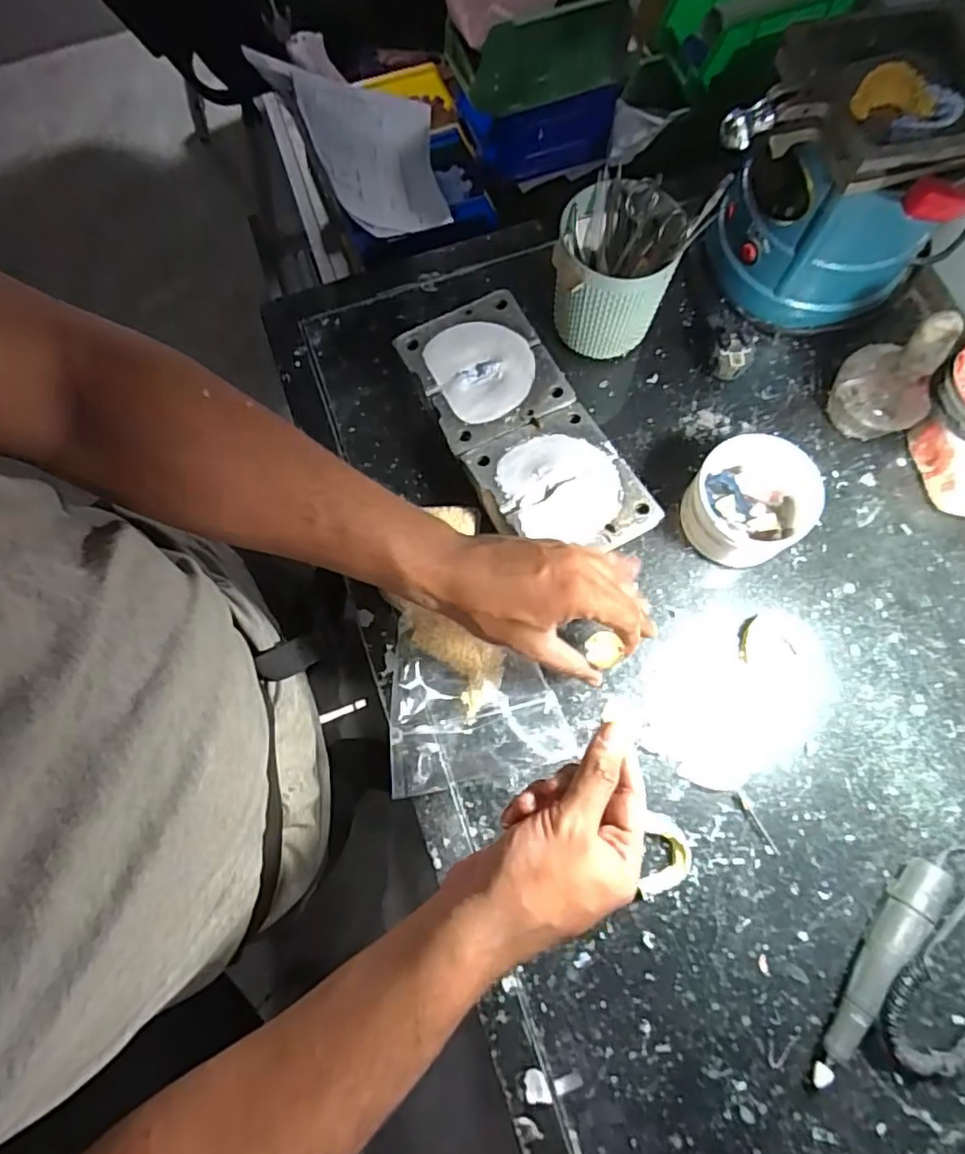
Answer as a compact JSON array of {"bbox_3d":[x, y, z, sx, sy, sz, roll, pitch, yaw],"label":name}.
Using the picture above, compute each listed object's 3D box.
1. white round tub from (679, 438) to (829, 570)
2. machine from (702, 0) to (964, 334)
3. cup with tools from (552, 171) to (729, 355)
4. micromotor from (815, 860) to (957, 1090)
[{"bbox_3d":[0.218,-0.061,0.498,0.099,0.061,0.093,0,74,1],"label":"white round tub"},{"bbox_3d":[0.314,-0.323,0.511,0.204,0.175,0.185,34,78,10],"label":"machine"},{"bbox_3d":[0.117,-0.258,0.521,0.111,0.128,0.096,20,76,7],"label":"cup with tools"},{"bbox_3d":[0.273,0.272,0.422,0.024,0.033,0.163,36,78,10],"label":"micromotor"}]

